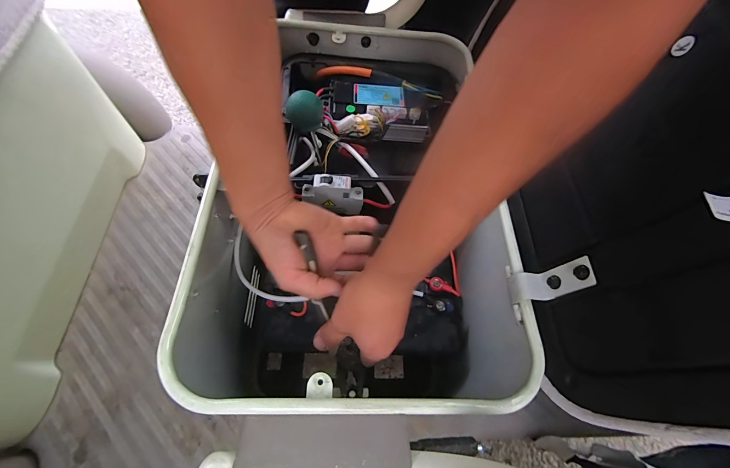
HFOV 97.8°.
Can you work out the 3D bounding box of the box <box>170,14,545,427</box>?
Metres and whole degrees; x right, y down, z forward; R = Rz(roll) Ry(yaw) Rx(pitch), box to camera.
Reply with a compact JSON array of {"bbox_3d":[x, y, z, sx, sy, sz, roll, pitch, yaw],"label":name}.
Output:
[{"bbox_3d":[-0.019,-0.019,0.489,0.316,0.317,0.504,1,63,-3],"label":"box"}]

